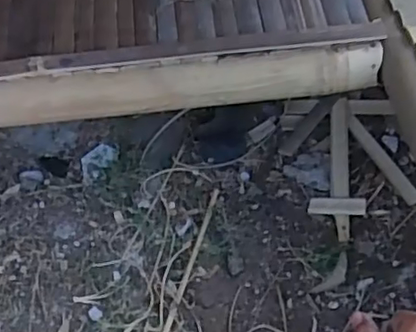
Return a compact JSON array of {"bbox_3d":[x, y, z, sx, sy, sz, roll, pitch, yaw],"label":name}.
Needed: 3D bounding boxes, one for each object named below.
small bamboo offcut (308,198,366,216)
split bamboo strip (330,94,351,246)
[{"bbox_3d":[0.175,0.055,0.842,0.076,0.008,0.026,-2,56,23],"label":"small bamboo offcut"},{"bbox_3d":[0.187,0.001,0.881,0.027,0.010,0.226,-5,59,21],"label":"split bamboo strip"}]

